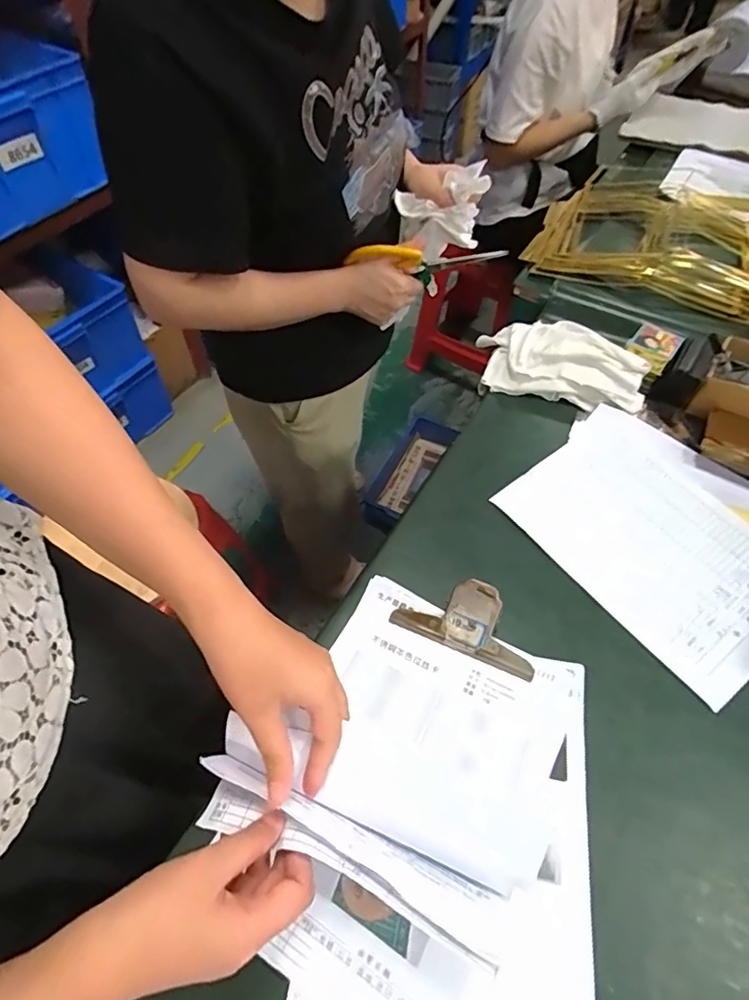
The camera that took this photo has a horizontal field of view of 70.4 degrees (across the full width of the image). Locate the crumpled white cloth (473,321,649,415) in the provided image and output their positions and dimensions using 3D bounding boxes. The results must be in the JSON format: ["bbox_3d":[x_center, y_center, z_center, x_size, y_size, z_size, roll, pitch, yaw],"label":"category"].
[{"bbox_3d":[0.250,-0.189,0.710,0.202,0.049,0.121,10,55,7],"label":"crumpled white cloth"}]

